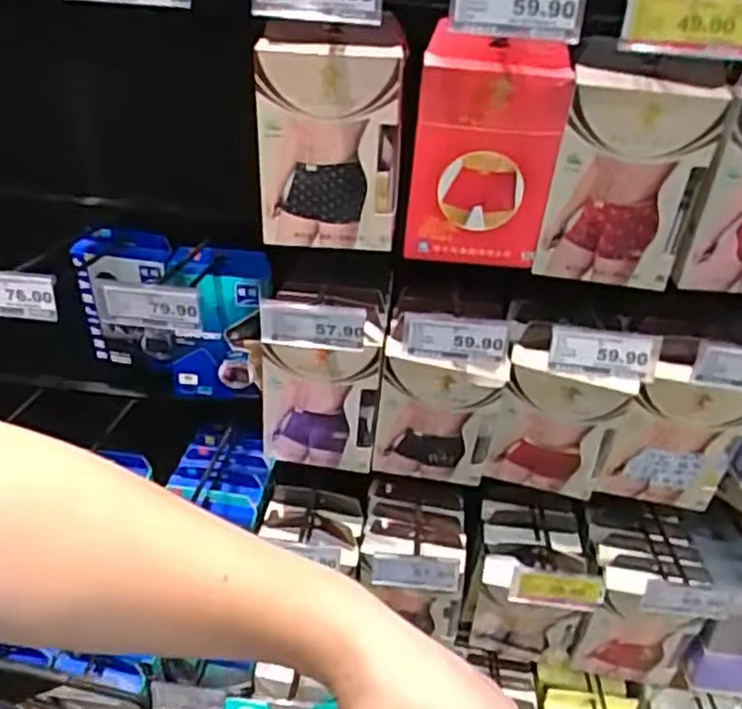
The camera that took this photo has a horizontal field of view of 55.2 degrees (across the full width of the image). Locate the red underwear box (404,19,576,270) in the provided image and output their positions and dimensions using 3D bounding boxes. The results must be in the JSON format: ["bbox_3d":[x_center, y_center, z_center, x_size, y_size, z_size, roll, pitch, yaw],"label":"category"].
[{"bbox_3d":[0.104,-0.187,0.682,0.145,0.206,0.041,7,29,4],"label":"red underwear box"}]

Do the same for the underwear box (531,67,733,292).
[{"bbox_3d":[0.240,-0.156,0.668,0.136,0.190,0.028,6,29,3],"label":"underwear box"}]

